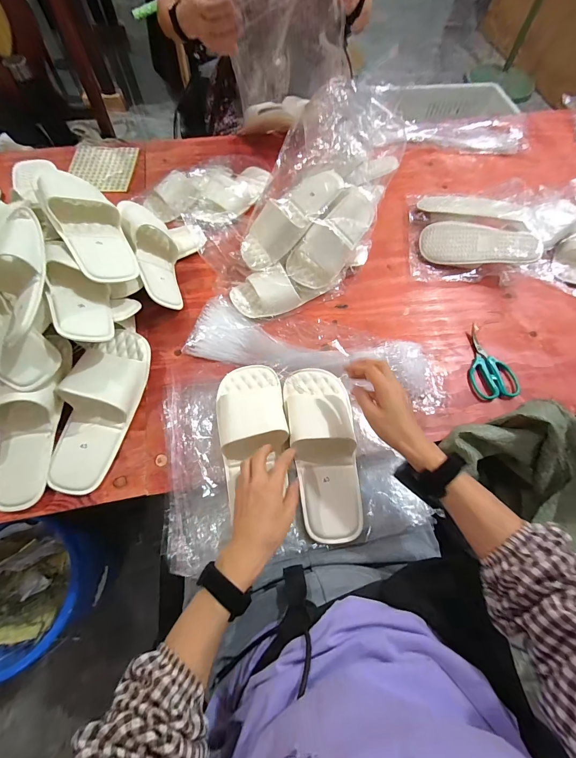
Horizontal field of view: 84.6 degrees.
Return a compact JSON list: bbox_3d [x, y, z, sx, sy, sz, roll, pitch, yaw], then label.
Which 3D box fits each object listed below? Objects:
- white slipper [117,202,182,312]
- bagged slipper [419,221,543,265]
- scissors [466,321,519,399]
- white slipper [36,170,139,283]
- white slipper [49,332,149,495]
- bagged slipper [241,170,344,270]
[{"bbox_3d":[-0.260,-0.235,0.618,0.094,0.054,0.209,-11,79,-43],"label":"white slipper"},{"bbox_3d":[0.403,-0.285,0.676,0.224,0.024,0.085,14,98,19],"label":"bagged slipper"},{"bbox_3d":[0.375,-0.034,0.602,0.082,0.014,0.150,-5,67,-4],"label":"scissors"},{"bbox_3d":[-0.354,-0.253,0.563,0.109,0.072,0.232,-17,73,-37],"label":"white slipper"},{"bbox_3d":[-0.311,0.038,0.511,0.110,0.066,0.272,14,67,3],"label":"white slipper"},{"bbox_3d":[-0.003,-0.312,0.602,0.219,0.052,0.104,-39,72,13],"label":"bagged slipper"}]

